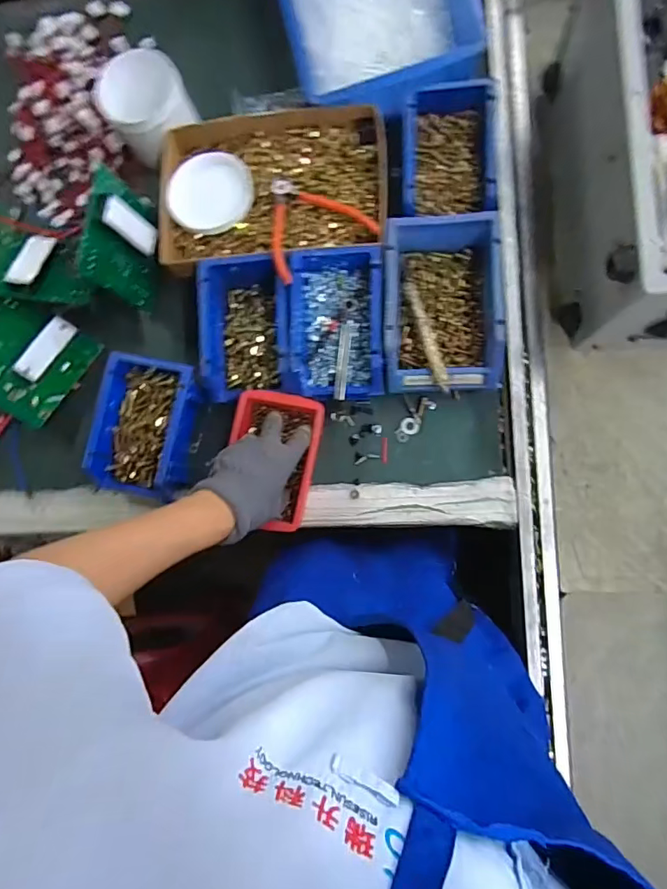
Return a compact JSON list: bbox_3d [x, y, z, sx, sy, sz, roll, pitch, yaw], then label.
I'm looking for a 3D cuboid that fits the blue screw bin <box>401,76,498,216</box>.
[{"bbox_3d":[0.137,-0.336,0.584,0.108,0.063,0.154,1,86,9],"label":"blue screw bin"}]

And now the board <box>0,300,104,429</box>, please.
[{"bbox_3d":[-0.378,-0.105,0.617,0.119,0.028,0.131,37,77,-23],"label":"board"}]

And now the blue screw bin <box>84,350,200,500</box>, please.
[{"bbox_3d":[-0.217,-0.018,0.596,0.114,0.061,0.162,12,87,9],"label":"blue screw bin"}]

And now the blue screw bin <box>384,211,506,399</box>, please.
[{"bbox_3d":[0.124,-0.152,0.562,0.129,0.069,0.184,1,86,9],"label":"blue screw bin"}]

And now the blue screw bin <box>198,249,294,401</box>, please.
[{"bbox_3d":[-0.098,-0.140,0.594,0.103,0.065,0.173,-2,85,8],"label":"blue screw bin"}]

